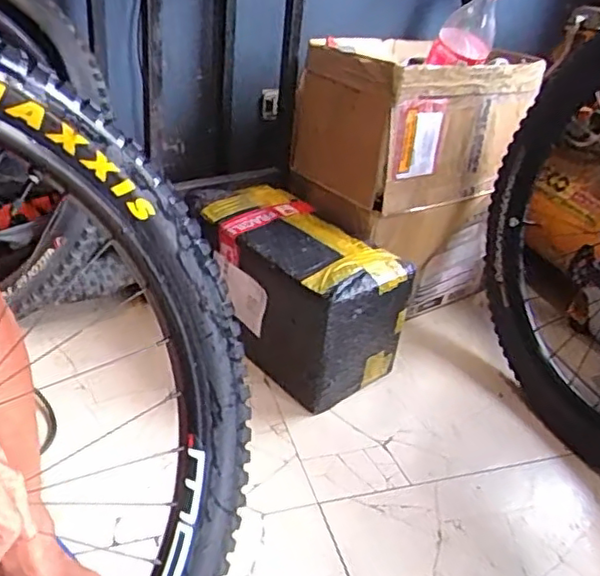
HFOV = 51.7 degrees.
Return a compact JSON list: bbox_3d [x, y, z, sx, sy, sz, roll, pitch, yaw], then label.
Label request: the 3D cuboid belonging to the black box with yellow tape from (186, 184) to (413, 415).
[{"bbox_3d":[-0.014,0.009,1.102,0.192,0.247,0.362,-22,41,-38],"label":"black box with yellow tape"}]

